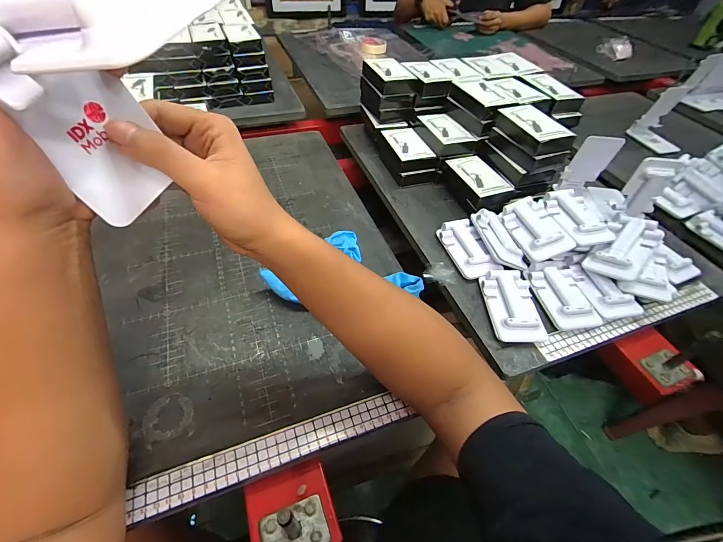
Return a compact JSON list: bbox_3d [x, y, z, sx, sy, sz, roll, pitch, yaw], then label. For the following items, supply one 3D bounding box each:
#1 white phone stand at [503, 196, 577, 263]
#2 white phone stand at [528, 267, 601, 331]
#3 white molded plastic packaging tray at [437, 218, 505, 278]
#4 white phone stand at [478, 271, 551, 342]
[{"bbox_3d":[0.264,-0.067,0.516,0.067,0.021,0.109,-23,53,8],"label":"white phone stand"},{"bbox_3d":[0.285,0.036,0.477,0.065,0.024,0.089,-4,49,-7],"label":"white phone stand"},{"bbox_3d":[0.167,-0.036,0.534,0.061,0.027,0.107,-12,50,-15],"label":"white molded plastic packaging tray"},{"bbox_3d":[0.205,0.045,0.464,0.067,0.023,0.105,3,48,-1],"label":"white phone stand"}]

